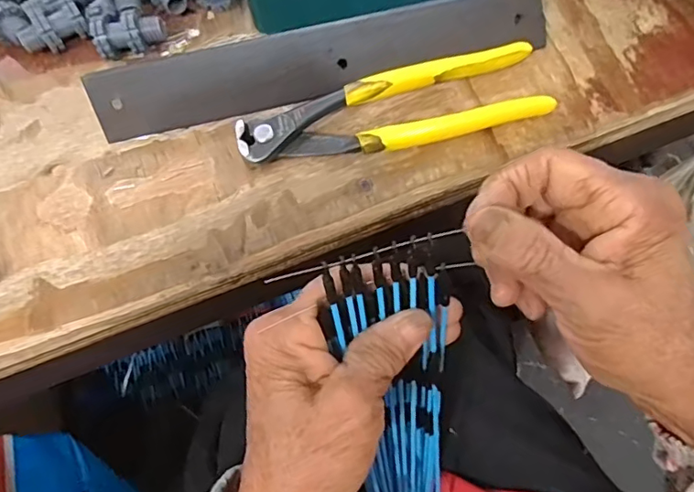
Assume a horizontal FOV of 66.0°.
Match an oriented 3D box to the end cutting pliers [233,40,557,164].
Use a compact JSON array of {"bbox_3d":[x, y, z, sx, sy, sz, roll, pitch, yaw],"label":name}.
[{"bbox_3d":[0.024,-0.071,0.285,0.163,0.010,0.043,-15,68,-3],"label":"end cutting pliers"}]

